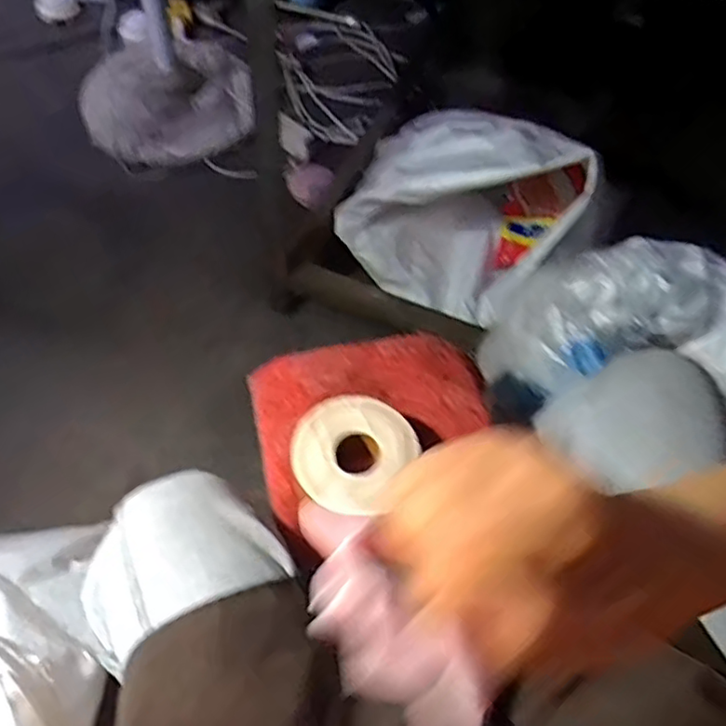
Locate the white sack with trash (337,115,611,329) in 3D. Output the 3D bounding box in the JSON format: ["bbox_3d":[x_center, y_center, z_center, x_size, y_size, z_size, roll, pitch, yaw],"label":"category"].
[{"bbox_3d":[0.168,-0.246,0.985,0.345,0.289,0.242,19,60,7],"label":"white sack with trash"}]

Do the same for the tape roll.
[{"bbox_3d":[-0.008,0.069,0.513,0.100,0.024,0.095,2,59,-3],"label":"tape roll"}]

